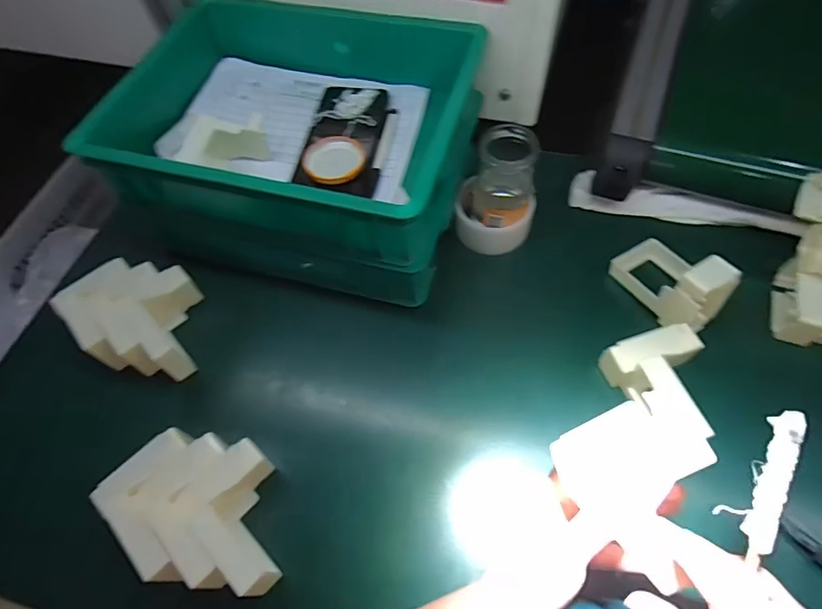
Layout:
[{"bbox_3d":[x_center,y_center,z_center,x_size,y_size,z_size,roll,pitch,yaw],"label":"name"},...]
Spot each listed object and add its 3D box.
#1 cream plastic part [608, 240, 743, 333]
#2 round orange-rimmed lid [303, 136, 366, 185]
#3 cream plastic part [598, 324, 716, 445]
[{"bbox_3d":[0.257,-0.033,0.459,0.061,0.079,0.104,-26,62,-10],"label":"cream plastic part"},{"bbox_3d":[-0.076,-0.145,0.475,0.061,0.015,0.054,-32,63,-13],"label":"round orange-rimmed lid"},{"bbox_3d":[0.226,0.070,0.411,0.085,0.055,0.097,-22,61,-8],"label":"cream plastic part"}]

